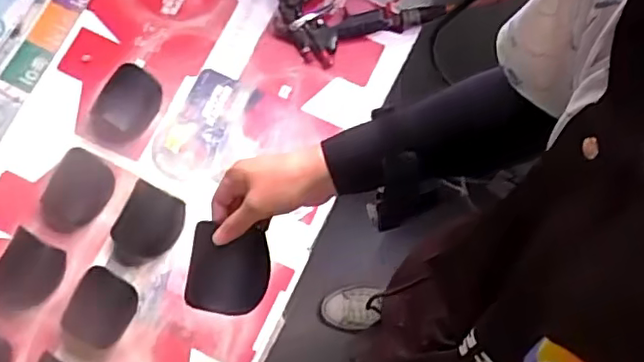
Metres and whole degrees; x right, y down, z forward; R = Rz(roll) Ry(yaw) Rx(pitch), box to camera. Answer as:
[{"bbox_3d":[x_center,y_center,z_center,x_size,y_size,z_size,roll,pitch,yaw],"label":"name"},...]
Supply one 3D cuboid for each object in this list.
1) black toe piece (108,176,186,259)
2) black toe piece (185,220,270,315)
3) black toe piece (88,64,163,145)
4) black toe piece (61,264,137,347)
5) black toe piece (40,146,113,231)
[{"bbox_3d":[-0.231,0.053,0.834,0.079,0.057,0.092,27,77,6],"label":"black toe piece"},{"bbox_3d":[-0.096,0.090,0.641,0.081,0.024,0.088,5,76,0],"label":"black toe piece"},{"bbox_3d":[-0.279,-0.108,0.888,0.078,0.015,0.118,21,76,4],"label":"black toe piece"},{"bbox_3d":[-0.290,0.166,0.817,0.078,0.007,0.092,32,79,-12],"label":"black toe piece"},{"bbox_3d":[-0.328,0.015,0.836,0.062,0.044,0.102,27,77,6],"label":"black toe piece"}]

